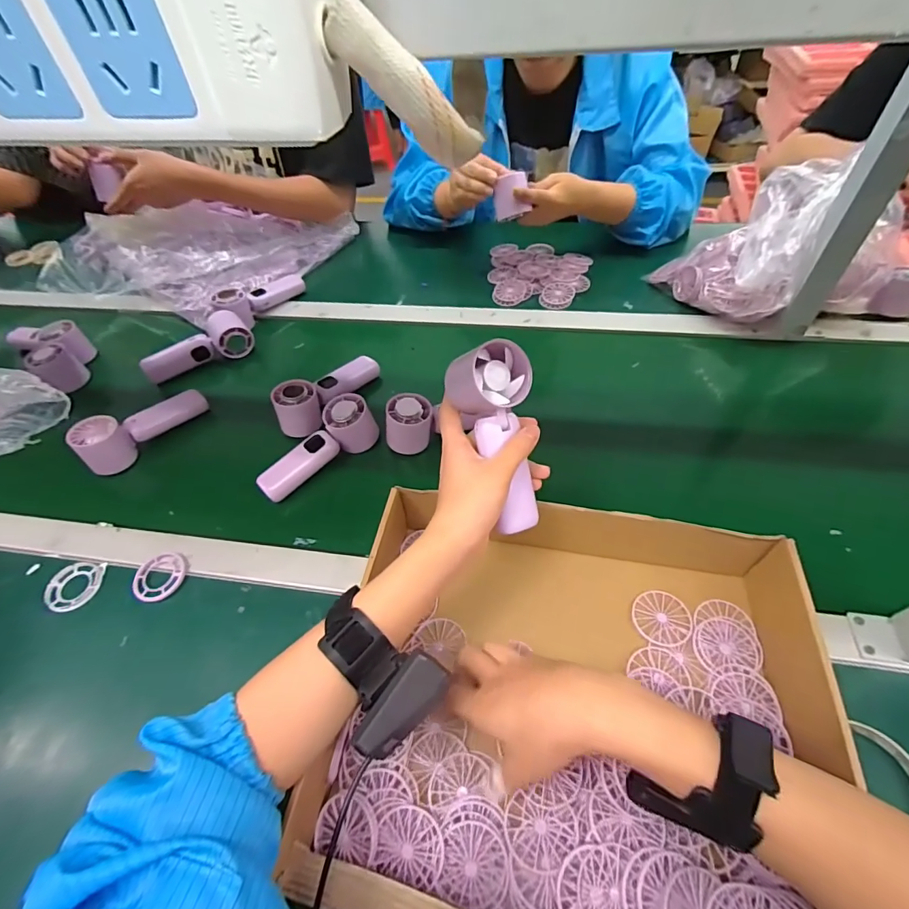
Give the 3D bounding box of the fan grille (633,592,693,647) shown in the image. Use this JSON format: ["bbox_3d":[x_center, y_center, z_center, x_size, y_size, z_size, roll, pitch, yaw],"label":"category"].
[{"bbox_3d":[0.190,0.149,0.420,0.049,0.006,0.049,-1,53,2],"label":"fan grille"}]

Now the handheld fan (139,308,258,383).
[{"bbox_3d":[-0.397,-0.170,0.711,0.156,0.048,0.063,-23,55,-14],"label":"handheld fan"}]

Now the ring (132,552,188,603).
[{"bbox_3d":[-0.309,0.127,0.481,0.050,0.004,0.052,-1,53,2],"label":"ring"}]

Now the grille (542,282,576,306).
[{"bbox_3d":[0.173,-0.267,0.759,0.052,0.010,0.052,9,54,10],"label":"grille"}]

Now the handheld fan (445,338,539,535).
[{"bbox_3d":[0.039,-0.013,0.378,0.064,0.045,0.152,-12,92,-6],"label":"handheld fan"}]

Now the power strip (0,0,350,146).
[{"bbox_3d":[-0.121,-0.132,0.147,0.165,0.047,0.031,9,54,10],"label":"power strip"}]

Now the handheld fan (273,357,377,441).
[{"bbox_3d":[-0.174,-0.092,0.619,0.056,0.056,0.160,28,59,22],"label":"handheld fan"}]

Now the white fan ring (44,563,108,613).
[{"bbox_3d":[-0.399,0.139,0.482,0.052,0.007,0.053,-1,53,2],"label":"white fan ring"}]

